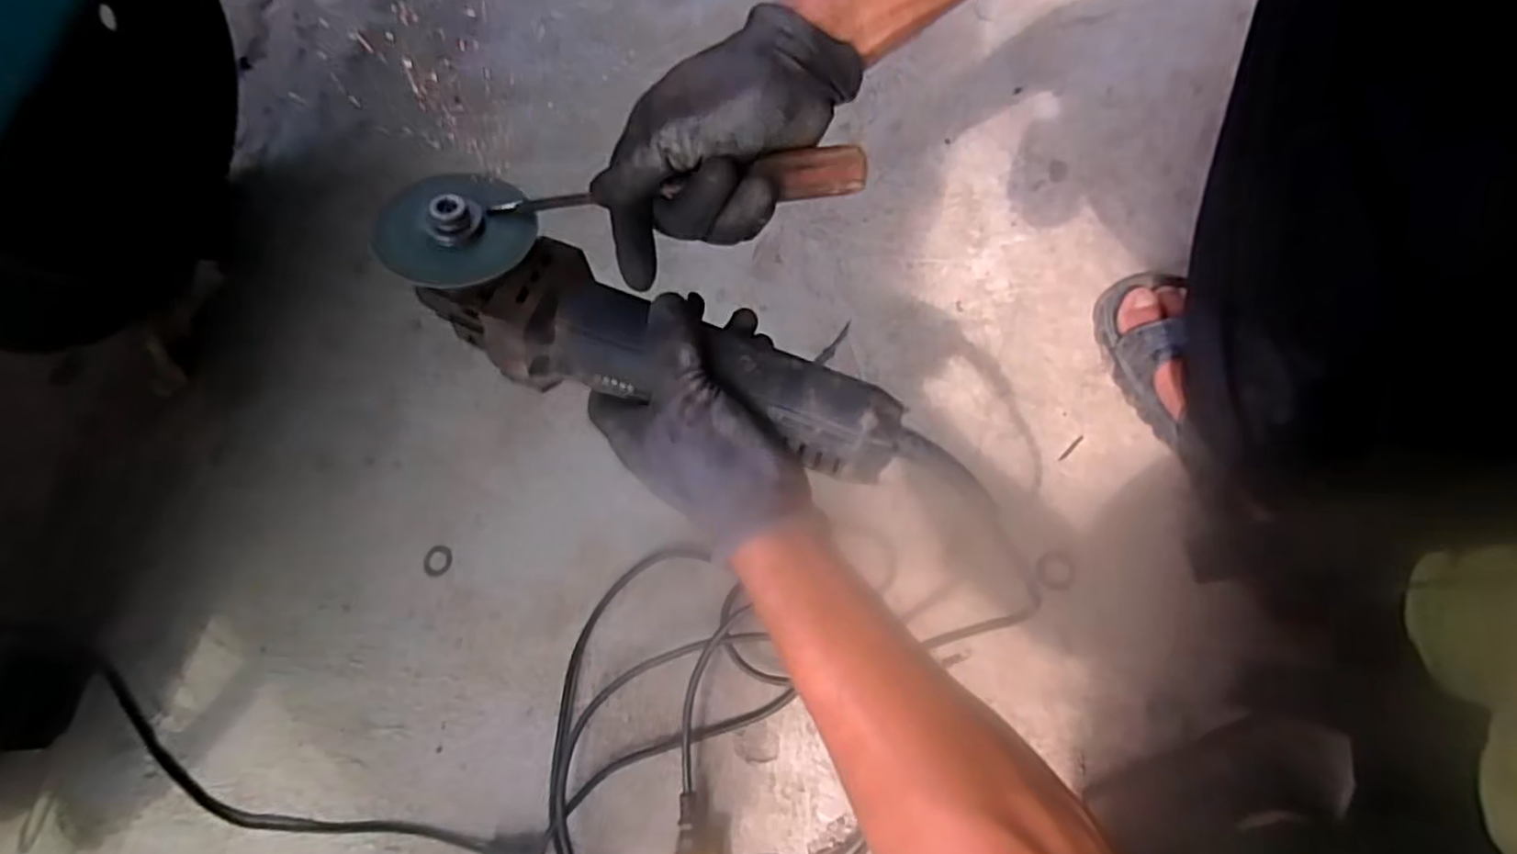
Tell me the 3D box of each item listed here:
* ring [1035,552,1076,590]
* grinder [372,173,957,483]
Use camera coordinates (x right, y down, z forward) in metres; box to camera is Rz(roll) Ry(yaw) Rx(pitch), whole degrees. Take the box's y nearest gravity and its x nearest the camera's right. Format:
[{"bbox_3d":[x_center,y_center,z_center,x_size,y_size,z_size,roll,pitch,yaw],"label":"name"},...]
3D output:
[{"bbox_3d":[0.242,0.117,0.568,0.030,0.004,0.030,0,73,1],"label":"ring"},{"bbox_3d":[-0.046,-0.044,0.369,0.295,0.065,0.075,21,74,1],"label":"grinder"}]

